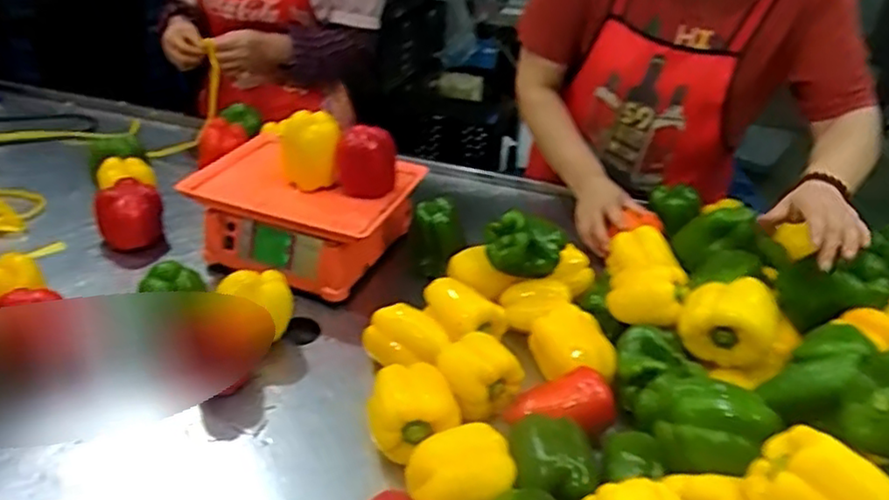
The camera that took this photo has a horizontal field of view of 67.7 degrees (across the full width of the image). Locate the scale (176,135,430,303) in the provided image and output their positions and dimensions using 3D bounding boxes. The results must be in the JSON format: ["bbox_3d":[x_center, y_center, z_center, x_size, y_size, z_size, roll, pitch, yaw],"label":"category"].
[{"bbox_3d":[-0.206,-0.062,1.013,0.299,0.119,0.245,13,33,13],"label":"scale"}]

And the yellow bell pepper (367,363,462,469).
[{"bbox_3d":[-0.038,0.168,0.707,0.080,0.072,0.088,-11,35,-24],"label":"yellow bell pepper"}]

